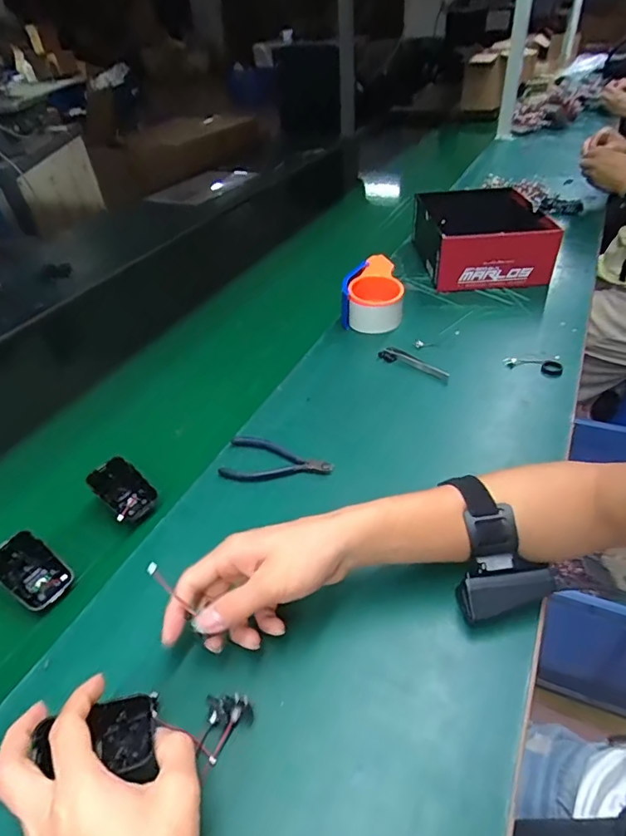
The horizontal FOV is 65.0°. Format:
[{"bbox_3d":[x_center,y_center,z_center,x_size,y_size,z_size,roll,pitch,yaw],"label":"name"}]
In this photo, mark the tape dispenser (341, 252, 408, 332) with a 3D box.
[{"bbox_3d":[0.097,-0.192,0.767,0.091,0.067,0.127,6,43,11],"label":"tape dispenser"}]

